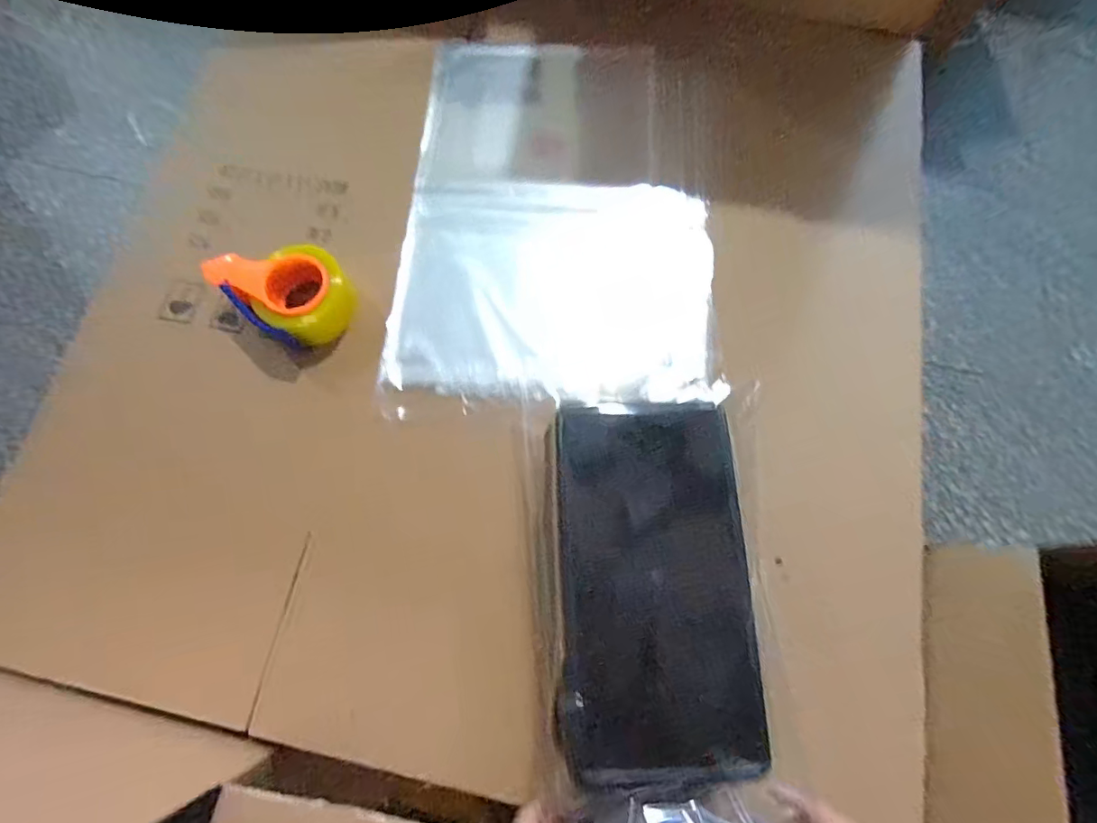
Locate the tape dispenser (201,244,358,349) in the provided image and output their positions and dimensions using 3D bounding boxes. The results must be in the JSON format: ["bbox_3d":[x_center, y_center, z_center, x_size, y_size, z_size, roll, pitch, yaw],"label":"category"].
[{"bbox_3d":[-0.322,-0.153,0.638,0.167,0.062,0.118,35,76,10],"label":"tape dispenser"}]

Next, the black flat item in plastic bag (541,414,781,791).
[{"bbox_3d":[0.088,0.140,0.435,0.160,0.023,0.295,-1,73,-1],"label":"black flat item in plastic bag"}]

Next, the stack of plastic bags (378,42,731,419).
[{"bbox_3d":[0.007,-0.270,0.686,0.392,0.034,0.555,0,73,-1],"label":"stack of plastic bags"}]

